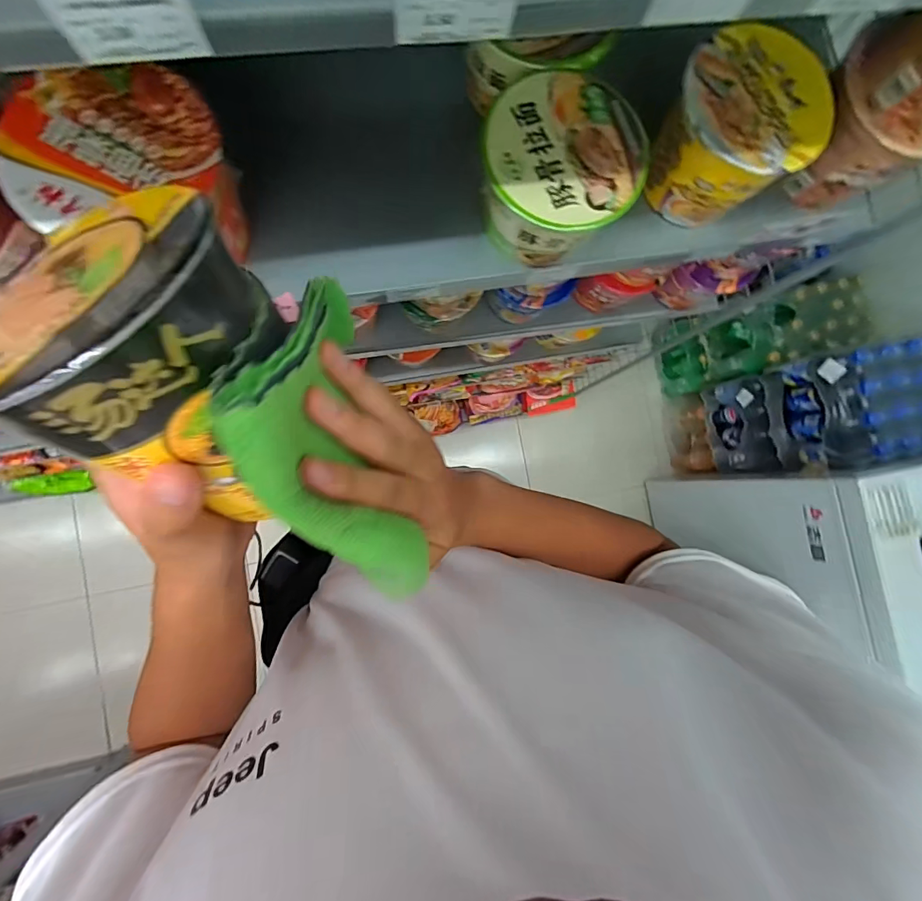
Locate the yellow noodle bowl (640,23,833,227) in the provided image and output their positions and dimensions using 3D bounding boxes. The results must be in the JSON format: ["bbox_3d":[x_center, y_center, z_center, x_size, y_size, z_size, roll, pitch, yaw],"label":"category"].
[{"bbox_3d":[0.253,-0.299,0.430,0.127,0.099,0.123,0,86,-6],"label":"yellow noodle bowl"}]

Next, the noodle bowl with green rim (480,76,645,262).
[{"bbox_3d":[0.085,-0.248,0.408,0.132,0.079,0.131,0,86,-6],"label":"noodle bowl with green rim"}]

